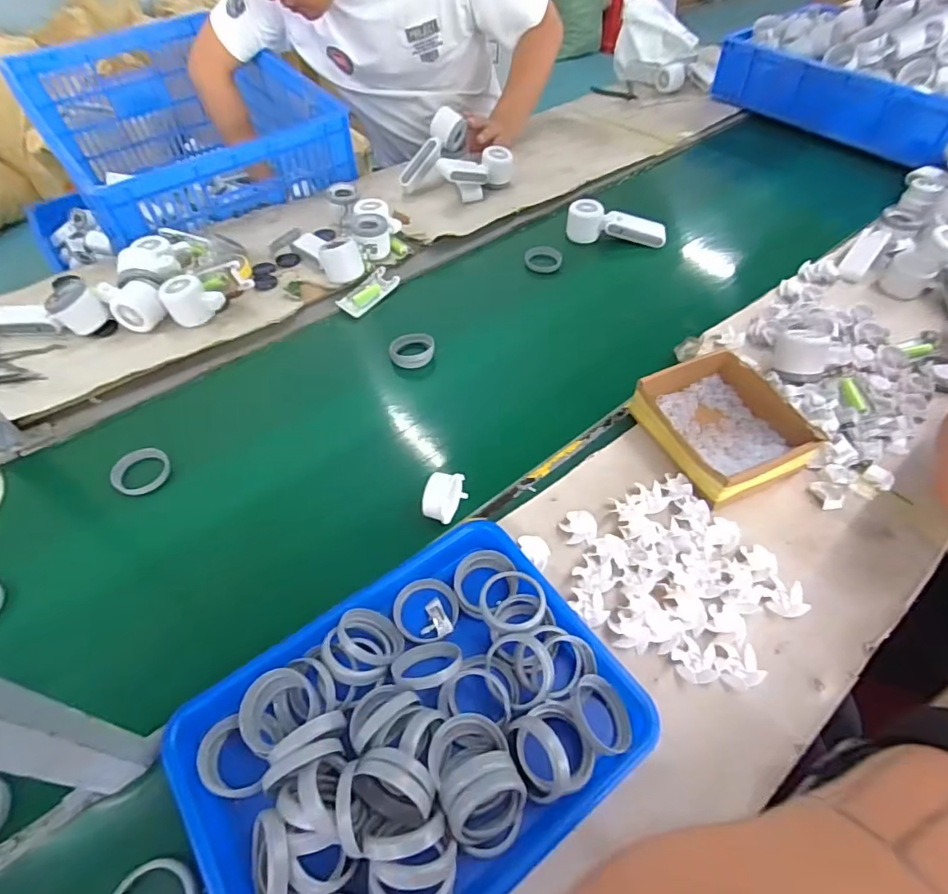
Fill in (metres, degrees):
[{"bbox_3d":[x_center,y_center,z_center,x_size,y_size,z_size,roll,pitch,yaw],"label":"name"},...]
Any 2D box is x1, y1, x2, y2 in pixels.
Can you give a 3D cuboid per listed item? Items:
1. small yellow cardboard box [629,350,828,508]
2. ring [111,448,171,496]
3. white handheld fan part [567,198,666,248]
[{"bbox_3d":[0.281,-0.028,0.604,0.148,0.047,0.164,-23,57,-16],"label":"small yellow cardboard box"},{"bbox_3d":[-0.390,0.027,0.623,0.061,0.013,0.062,0,54,0],"label":"ring"},{"bbox_3d":[0.255,-0.398,0.950,0.173,0.054,0.051,11,53,11],"label":"white handheld fan part"}]

